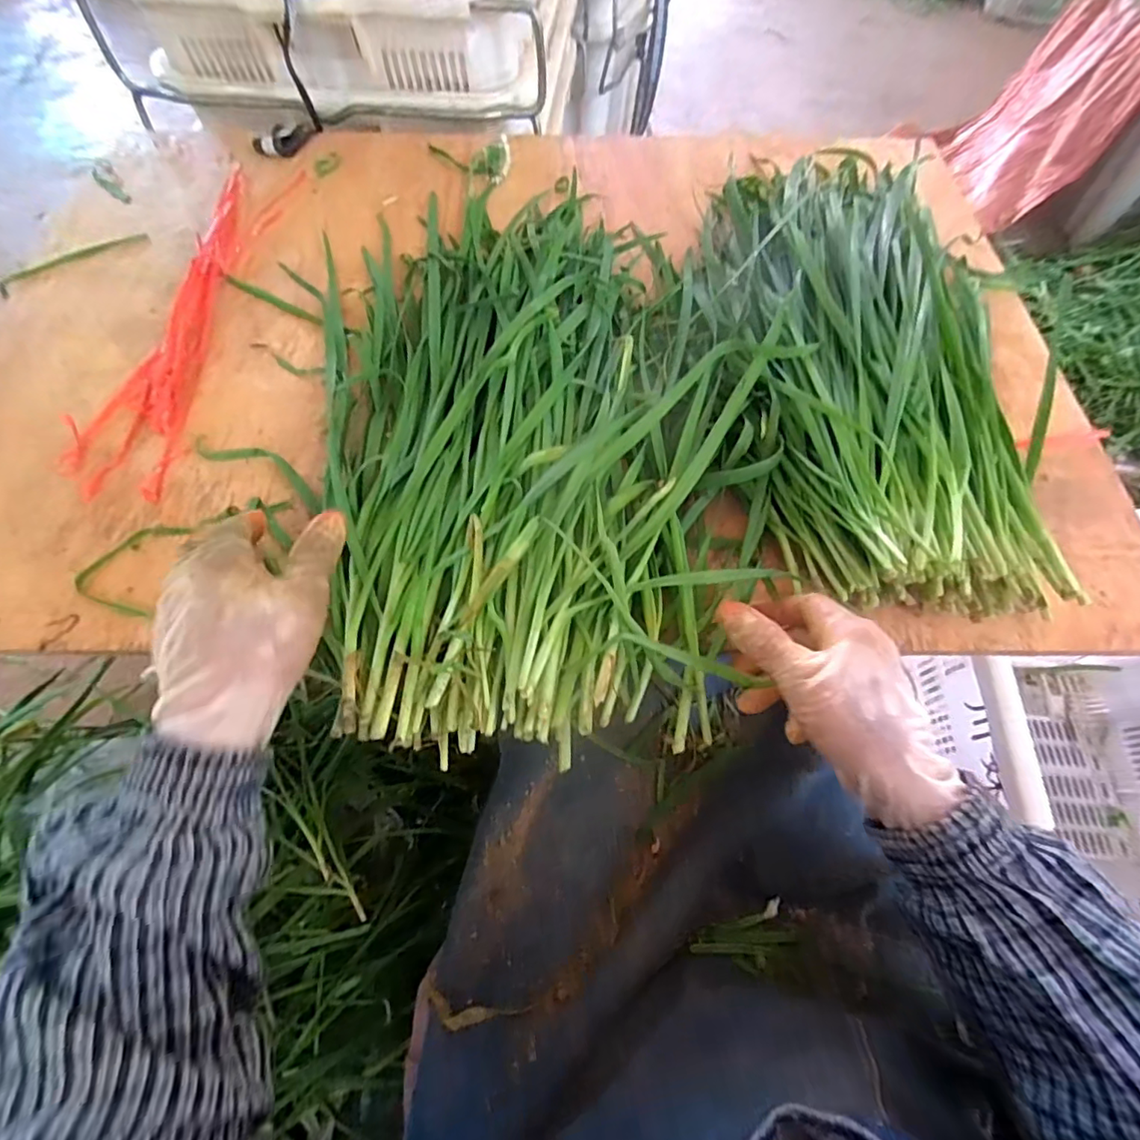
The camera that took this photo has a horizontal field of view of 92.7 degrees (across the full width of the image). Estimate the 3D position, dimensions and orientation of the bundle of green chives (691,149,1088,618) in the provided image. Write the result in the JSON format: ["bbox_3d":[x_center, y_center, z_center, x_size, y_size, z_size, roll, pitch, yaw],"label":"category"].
[{"bbox_3d":[0.209,-0.191,0.417,0.200,0.084,0.444,1,63,-3],"label":"bundle of green chives"}]

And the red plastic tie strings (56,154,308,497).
[{"bbox_3d":[-0.327,-0.234,0.473,0.080,0.016,0.396,3,63,-1],"label":"red plastic tie strings"}]

